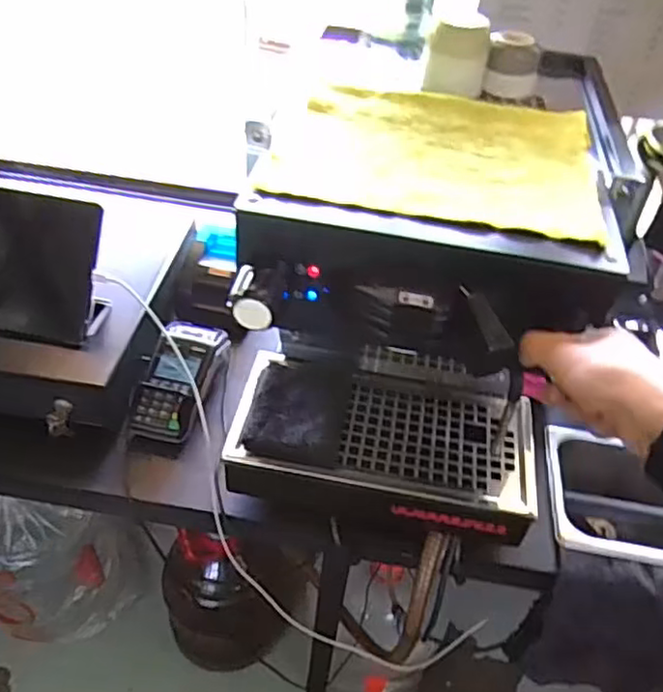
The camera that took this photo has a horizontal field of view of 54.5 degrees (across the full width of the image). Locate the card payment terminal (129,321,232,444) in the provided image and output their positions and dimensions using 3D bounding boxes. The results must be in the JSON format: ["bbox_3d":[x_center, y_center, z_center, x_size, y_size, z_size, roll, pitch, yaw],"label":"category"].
[{"bbox_3d":[-0.188,0.037,0.805,0.086,0.062,0.156,9,44,3],"label":"card payment terminal"}]

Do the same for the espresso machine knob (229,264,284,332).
[{"bbox_3d":[-0.058,-0.041,0.504,0.036,0.029,0.050,8,44,2],"label":"espresso machine knob"}]

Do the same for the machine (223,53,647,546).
[{"bbox_3d":[0.095,-0.072,0.697,0.314,0.319,0.412,12,44,6],"label":"machine"}]

